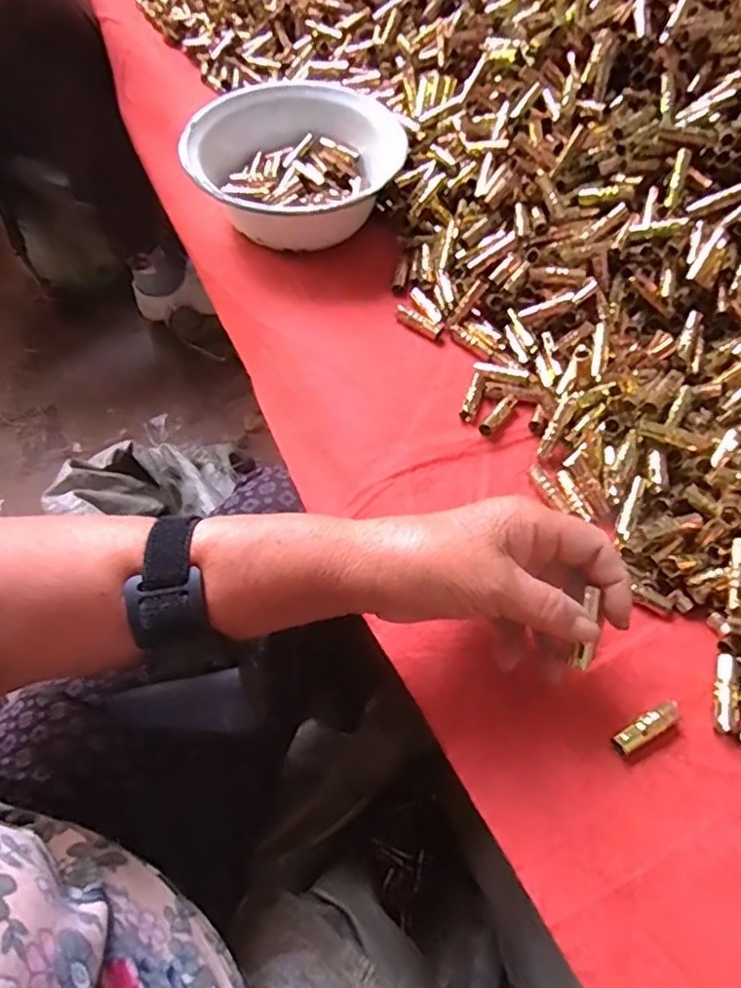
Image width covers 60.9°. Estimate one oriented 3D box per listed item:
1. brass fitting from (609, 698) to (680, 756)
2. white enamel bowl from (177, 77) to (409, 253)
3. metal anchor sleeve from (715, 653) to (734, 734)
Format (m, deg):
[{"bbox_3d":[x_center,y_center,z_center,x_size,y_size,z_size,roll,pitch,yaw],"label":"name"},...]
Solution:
[{"bbox_3d":[0.142,0.121,0.324,0.040,0.007,0.011,-25,62,-15],"label":"brass fitting"},{"bbox_3d":[-0.064,-0.284,0.545,0.188,0.068,0.144,-34,65,-19],"label":"white enamel bowl"},{"bbox_3d":[0.192,0.107,0.341,0.008,0.006,0.041,12,60,7],"label":"metal anchor sleeve"}]

